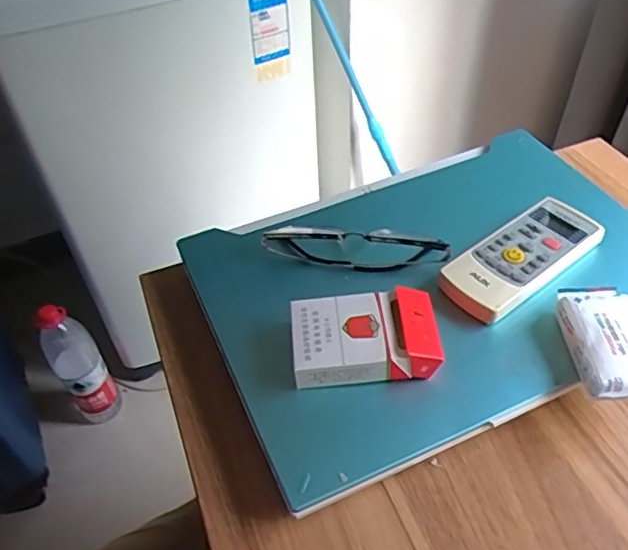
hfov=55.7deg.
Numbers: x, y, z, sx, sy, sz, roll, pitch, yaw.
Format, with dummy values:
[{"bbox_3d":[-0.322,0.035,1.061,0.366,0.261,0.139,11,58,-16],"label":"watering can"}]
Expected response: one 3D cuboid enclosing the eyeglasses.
[{"bbox_3d":[0.033,-0.025,0.469,0.144,0.027,0.032,4,47,8],"label":"eyeglasses"}]

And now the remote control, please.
[{"bbox_3d":[0.156,-0.015,0.452,0.132,0.020,0.055,-31,52,-23],"label":"remote control"}]

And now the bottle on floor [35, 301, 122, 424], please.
[{"bbox_3d":[-0.466,0.188,1.192,0.090,0.308,0.088,-32,52,-24],"label":"bottle on floor"}]

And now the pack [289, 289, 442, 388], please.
[{"bbox_3d":[0.034,0.042,0.403,0.094,0.028,0.057,-5,46,-1],"label":"pack"}]

